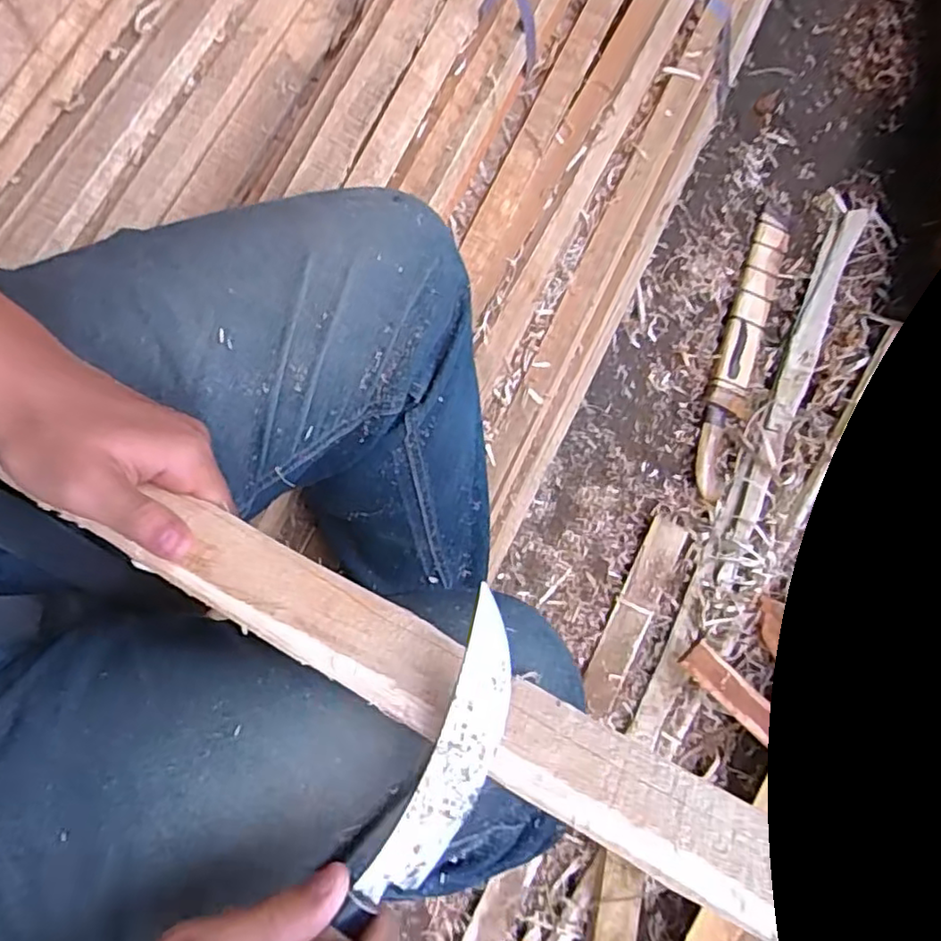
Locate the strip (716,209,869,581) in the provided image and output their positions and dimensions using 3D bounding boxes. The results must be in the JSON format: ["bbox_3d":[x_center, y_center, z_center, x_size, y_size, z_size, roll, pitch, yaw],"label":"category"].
[{"bbox_3d":[0.486,-0.141,0.968,0.042,0.028,0.649,25,76,5],"label":"strip"}]

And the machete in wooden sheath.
[{"bbox_3d":[0.412,-0.187,0.971,0.066,0.048,0.464,18,75,4],"label":"machete in wooden sheath"}]

